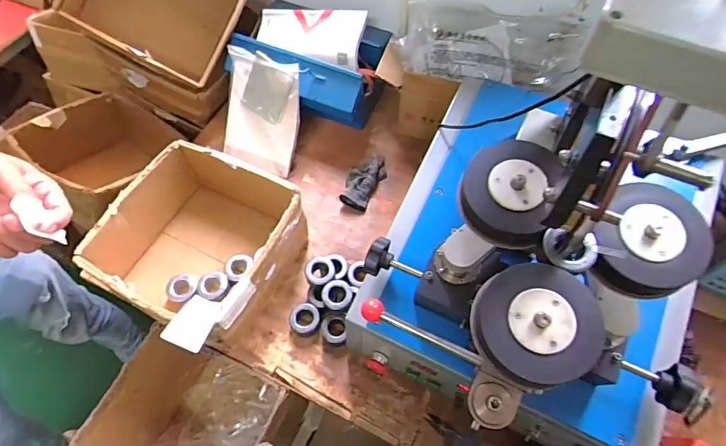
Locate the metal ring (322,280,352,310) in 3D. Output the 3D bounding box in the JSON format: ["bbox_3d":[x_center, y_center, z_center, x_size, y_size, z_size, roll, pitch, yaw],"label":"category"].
[{"bbox_3d":[-0.053,0.145,0.879,0.060,0.015,0.059,-1,80,4],"label":"metal ring"}]

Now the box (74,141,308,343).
[{"bbox_3d":[-0.328,0.044,0.906,0.321,0.172,0.330,24,64,12],"label":"box"}]

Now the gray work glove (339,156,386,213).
[{"bbox_3d":[0.002,-0.110,1.073,0.084,0.039,0.155,21,63,11],"label":"gray work glove"}]

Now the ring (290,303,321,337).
[{"bbox_3d":[-0.120,0.199,0.905,0.061,0.034,0.060,-5,61,-3],"label":"ring"}]

